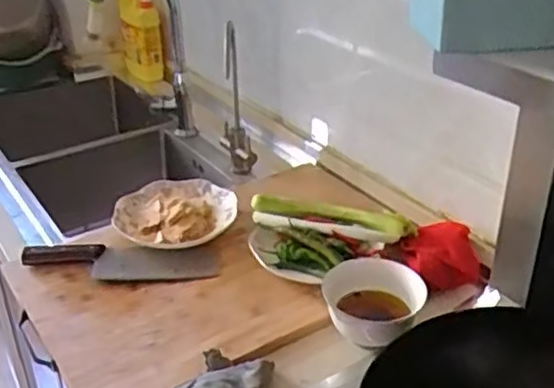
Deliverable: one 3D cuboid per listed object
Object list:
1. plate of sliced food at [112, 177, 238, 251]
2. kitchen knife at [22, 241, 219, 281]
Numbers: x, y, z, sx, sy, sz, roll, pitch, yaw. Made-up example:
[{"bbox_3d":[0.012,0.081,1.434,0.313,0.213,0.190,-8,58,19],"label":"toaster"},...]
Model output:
[{"bbox_3d":[-0.175,0.035,1.143,0.198,0.048,0.185,-1,30,0],"label":"plate of sliced food"},{"bbox_3d":[-0.250,0.101,1.056,0.314,0.022,0.087,2,30,5],"label":"kitchen knife"}]

